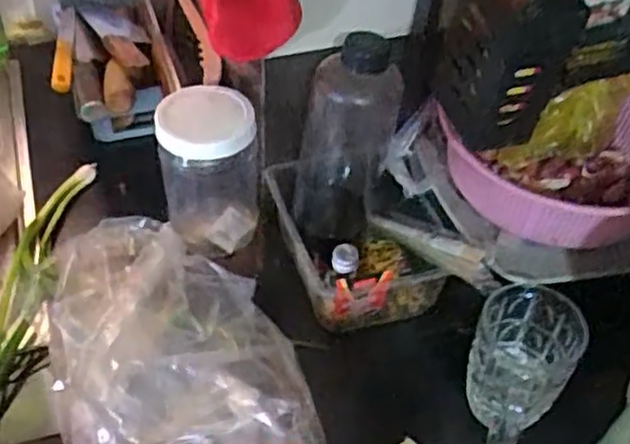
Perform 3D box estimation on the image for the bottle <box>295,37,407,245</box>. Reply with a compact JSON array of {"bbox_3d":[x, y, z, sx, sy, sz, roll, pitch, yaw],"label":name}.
[{"bbox_3d":[0.024,-0.069,0.643,0.087,0.195,0.069,11,45,7],"label":"bottle"}]

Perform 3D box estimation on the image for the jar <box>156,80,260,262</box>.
[{"bbox_3d":[-0.101,-0.045,0.702,0.088,0.157,0.081,-4,45,-8],"label":"jar"}]

